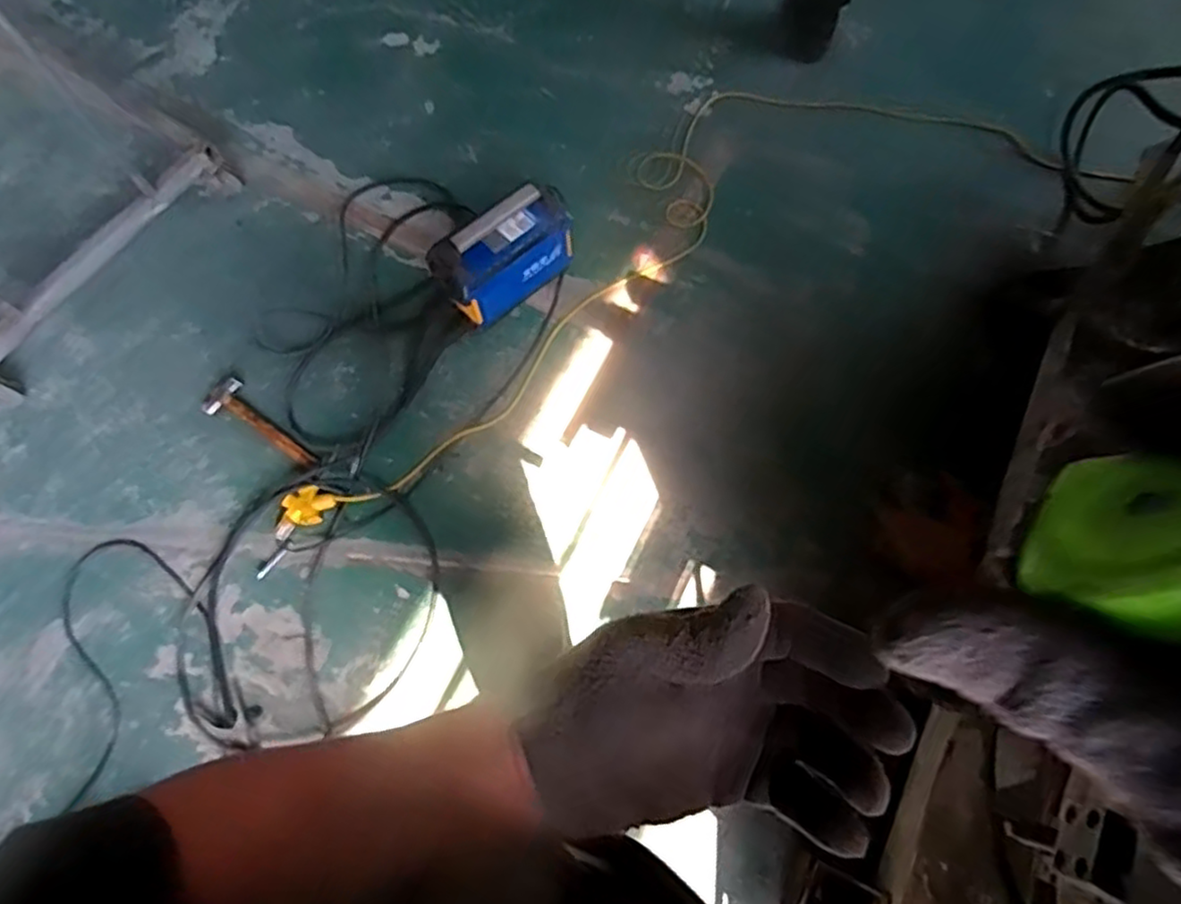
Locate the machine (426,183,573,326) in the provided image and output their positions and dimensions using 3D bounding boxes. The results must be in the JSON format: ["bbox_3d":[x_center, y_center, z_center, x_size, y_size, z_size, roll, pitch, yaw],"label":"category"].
[{"bbox_3d":[-0.194,-0.460,1.581,0.335,0.224,0.148,-36,74,-11],"label":"machine"}]

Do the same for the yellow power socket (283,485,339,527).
[{"bbox_3d":[-0.625,0.118,1.520,0.091,0.025,0.087,0,70,1],"label":"yellow power socket"}]

